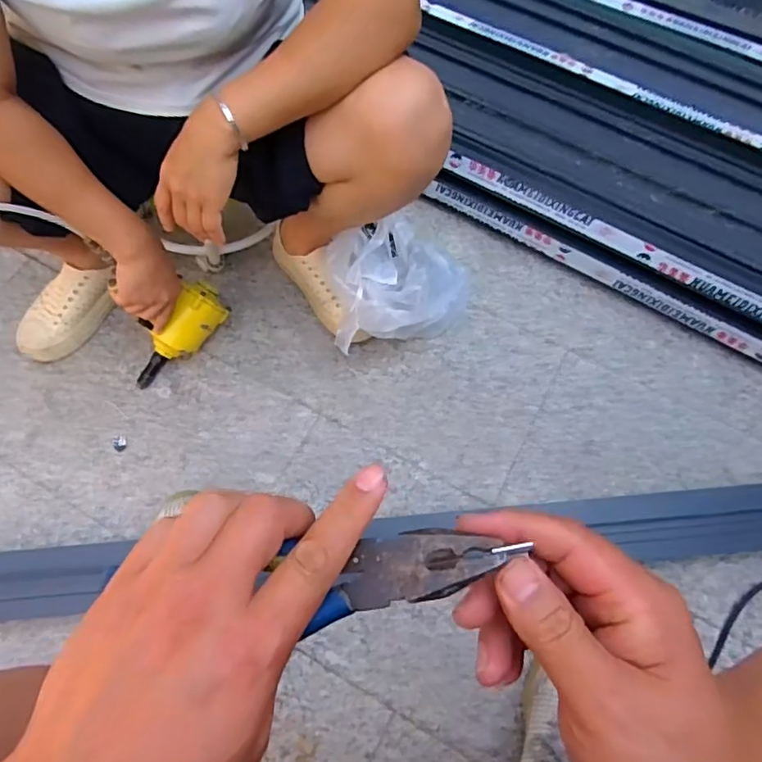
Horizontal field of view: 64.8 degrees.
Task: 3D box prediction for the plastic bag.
[{"bbox_3d":[0.036,-0.149,0.951,0.207,0.140,0.186,-2,65,-2],"label":"plastic bag"}]

